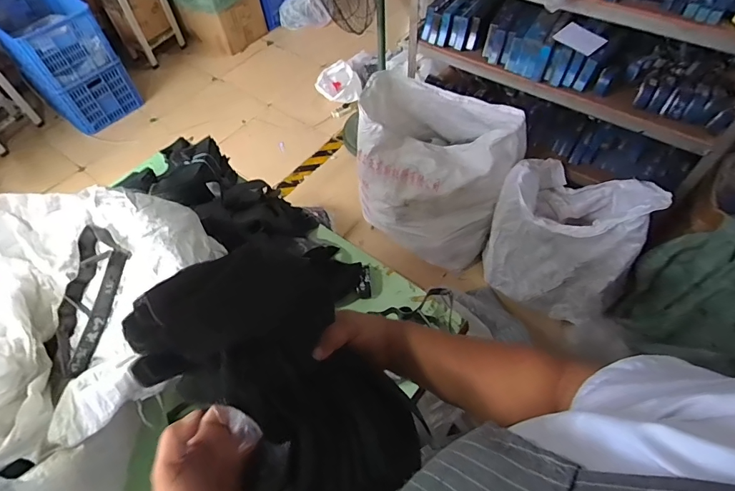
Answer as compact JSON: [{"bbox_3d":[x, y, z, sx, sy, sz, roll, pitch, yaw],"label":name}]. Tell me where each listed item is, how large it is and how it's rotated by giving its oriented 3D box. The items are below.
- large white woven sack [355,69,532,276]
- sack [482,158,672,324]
[{"bbox_3d":[0.278,-0.264,1.778,0.594,0.670,0.409,24,61,20],"label":"large white woven sack"},{"bbox_3d":[0.741,-0.029,1.596,0.516,0.583,0.346,33,64,24],"label":"sack"}]

